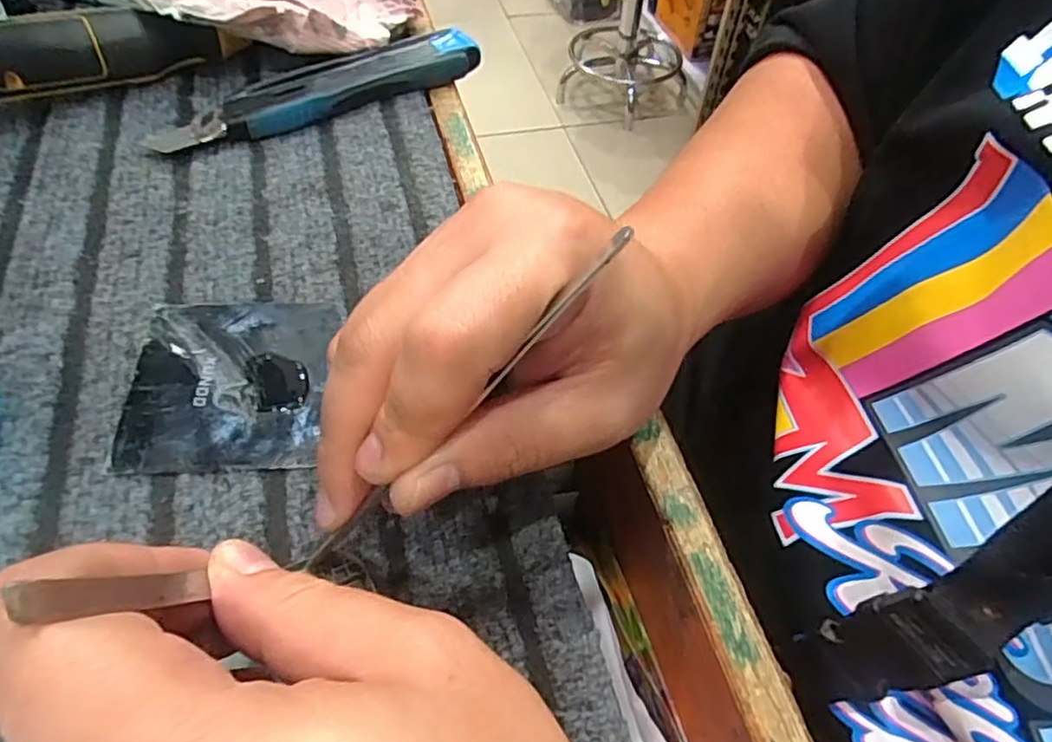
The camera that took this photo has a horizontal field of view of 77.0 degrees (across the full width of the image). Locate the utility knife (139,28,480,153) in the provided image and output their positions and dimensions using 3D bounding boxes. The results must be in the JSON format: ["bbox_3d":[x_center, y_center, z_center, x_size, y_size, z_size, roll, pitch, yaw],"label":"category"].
[{"bbox_3d":[-0.107,-0.151,0.360,0.181,0.018,0.031,-30,60,-25],"label":"utility knife"}]

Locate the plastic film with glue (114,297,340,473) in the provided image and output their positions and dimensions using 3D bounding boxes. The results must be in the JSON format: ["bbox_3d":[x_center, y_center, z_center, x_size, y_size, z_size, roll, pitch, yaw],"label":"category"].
[{"bbox_3d":[-0.112,0.002,0.249,0.070,0.004,0.079,0,52,-5],"label":"plastic film with glue"}]

